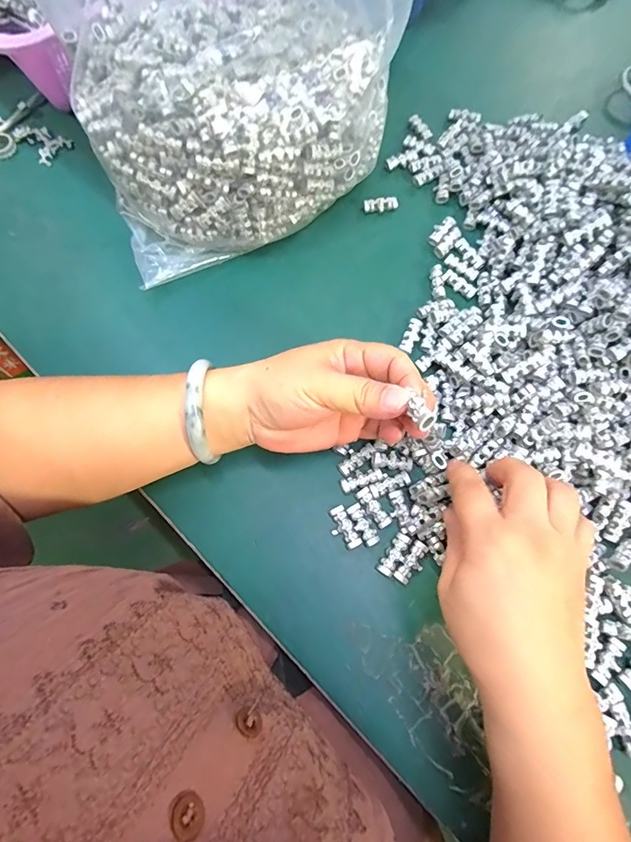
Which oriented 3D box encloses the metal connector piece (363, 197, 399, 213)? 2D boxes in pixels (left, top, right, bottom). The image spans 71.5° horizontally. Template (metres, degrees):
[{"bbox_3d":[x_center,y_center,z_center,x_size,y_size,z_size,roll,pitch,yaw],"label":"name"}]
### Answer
[{"bbox_3d":[0.058,-0.193,0.391,0.031,0.011,0.011,-10,74,-5],"label":"metal connector piece"}]

